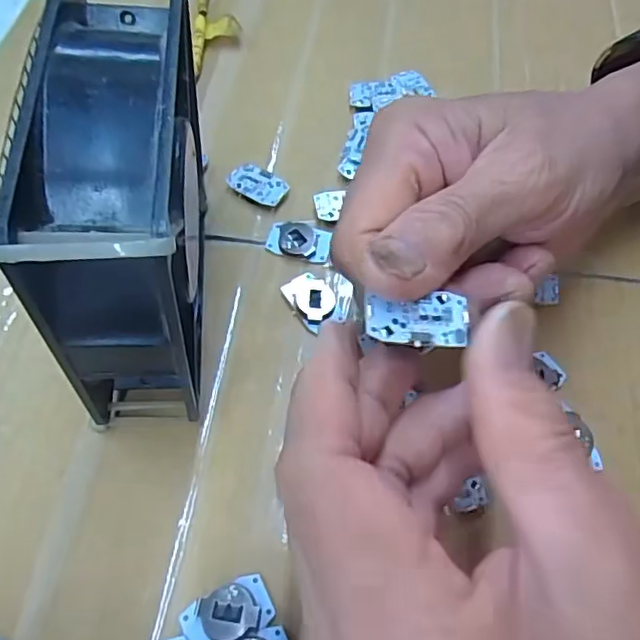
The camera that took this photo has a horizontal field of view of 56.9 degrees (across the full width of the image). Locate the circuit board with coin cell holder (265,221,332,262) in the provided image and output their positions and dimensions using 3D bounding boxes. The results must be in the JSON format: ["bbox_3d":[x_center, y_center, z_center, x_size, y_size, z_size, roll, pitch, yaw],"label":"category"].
[{"bbox_3d":[-0.010,-0.038,0.278,0.030,0.006,0.019,13,61,6],"label":"circuit board with coin cell holder"}]

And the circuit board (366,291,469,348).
[{"bbox_3d":[0.028,0.000,0.169,0.029,0.004,0.017,0,60,-1],"label":"circuit board"}]

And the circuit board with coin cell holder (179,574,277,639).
[{"bbox_3d":[-0.031,0.100,0.200,0.029,0.006,0.019,-27,64,-15],"label":"circuit board with coin cell holder"}]

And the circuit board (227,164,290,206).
[{"bbox_3d":[-0.031,-0.066,0.294,0.029,0.008,0.017,34,65,17],"label":"circuit board"}]

